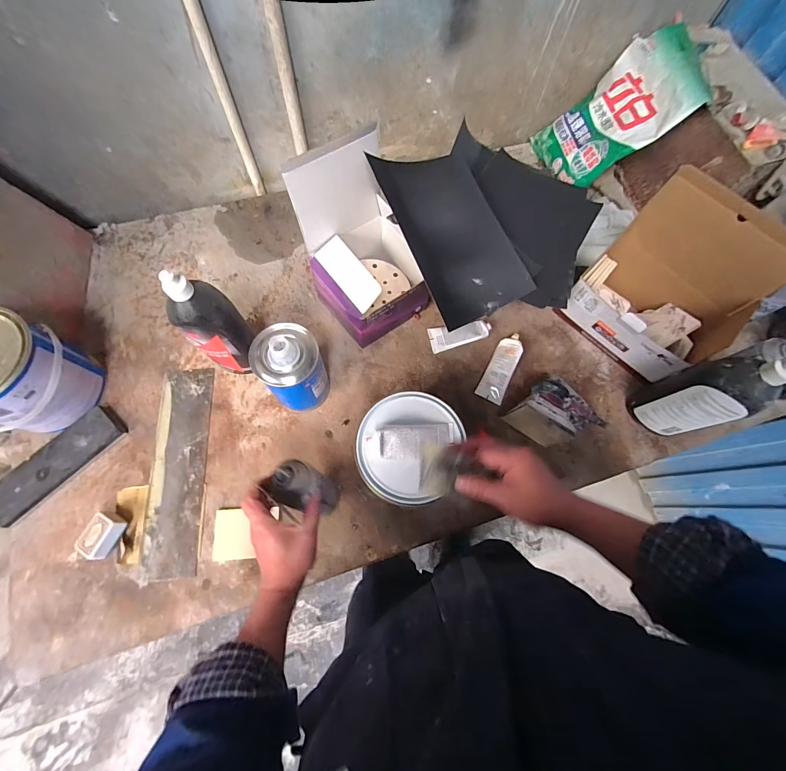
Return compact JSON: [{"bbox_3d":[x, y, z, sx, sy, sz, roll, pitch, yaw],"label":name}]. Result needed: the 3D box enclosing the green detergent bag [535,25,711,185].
[{"bbox_3d":[0.442,-0.545,0.706,0.031,0.276,0.230,13,59,-40],"label":"green detergent bag"}]

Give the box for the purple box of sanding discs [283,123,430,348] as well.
[{"bbox_3d":[-0.044,-0.218,0.585,0.164,0.275,0.177,-33,76,-12],"label":"purple box of sanding discs"}]

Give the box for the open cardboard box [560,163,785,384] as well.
[{"bbox_3d":[0.457,-0.166,0.584,0.157,0.241,0.229,-42,78,-14],"label":"open cardboard box"}]

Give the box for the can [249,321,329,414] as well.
[{"bbox_3d":[-0.160,-0.023,0.565,0.097,0.182,0.093,1,71,-2],"label":"can"}]

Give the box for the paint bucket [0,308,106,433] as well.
[{"bbox_3d":[-0.584,-0.009,0.547,0.150,0.157,0.162,11,71,2],"label":"paint bucket"}]

